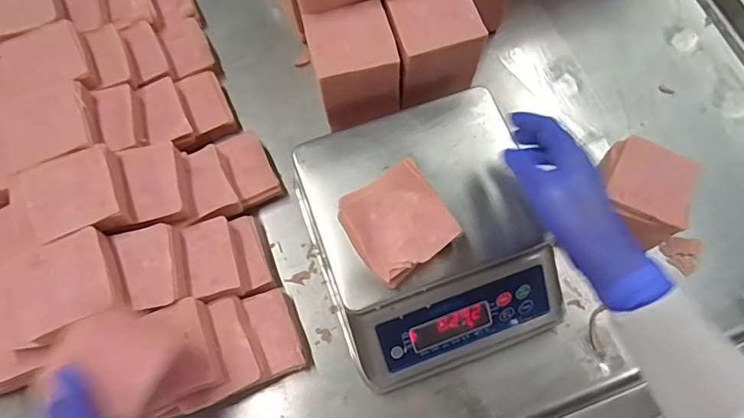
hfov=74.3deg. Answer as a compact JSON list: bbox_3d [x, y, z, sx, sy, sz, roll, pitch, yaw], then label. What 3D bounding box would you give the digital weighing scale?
[{"bbox_3d":[0.060,0.036,0.540,0.224,0.130,0.256,-19,71,-6],"label":"digital weighing scale"}]

